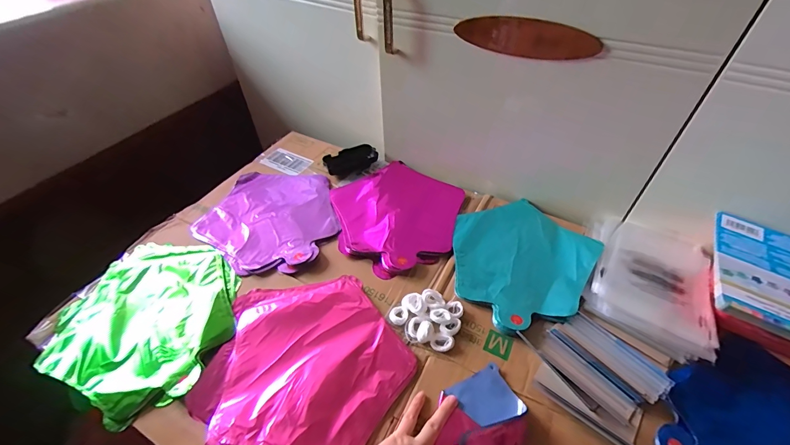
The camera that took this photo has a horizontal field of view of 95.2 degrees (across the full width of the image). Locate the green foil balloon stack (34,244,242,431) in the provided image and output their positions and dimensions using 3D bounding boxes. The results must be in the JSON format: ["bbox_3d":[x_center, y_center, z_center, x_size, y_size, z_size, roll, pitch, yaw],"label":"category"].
[{"bbox_3d":[-0.334,0.129,0.499,0.249,0.029,0.221,21,51,19],"label":"green foil balloon stack"}]

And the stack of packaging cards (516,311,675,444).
[{"bbox_3d":[0.238,0.180,0.436,0.137,0.031,0.113,34,56,28],"label":"stack of packaging cards"}]

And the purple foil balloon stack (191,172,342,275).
[{"bbox_3d":[-0.209,-0.016,0.630,0.230,0.013,0.232,15,49,14],"label":"purple foil balloon stack"}]

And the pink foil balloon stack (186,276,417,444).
[{"bbox_3d":[-0.110,0.167,0.455,0.245,0.010,0.217,-6,47,-4],"label":"pink foil balloon stack"}]

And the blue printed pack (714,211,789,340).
[{"bbox_3d":[0.476,0.063,0.455,0.120,0.012,0.198,25,52,22],"label":"blue printed pack"}]

